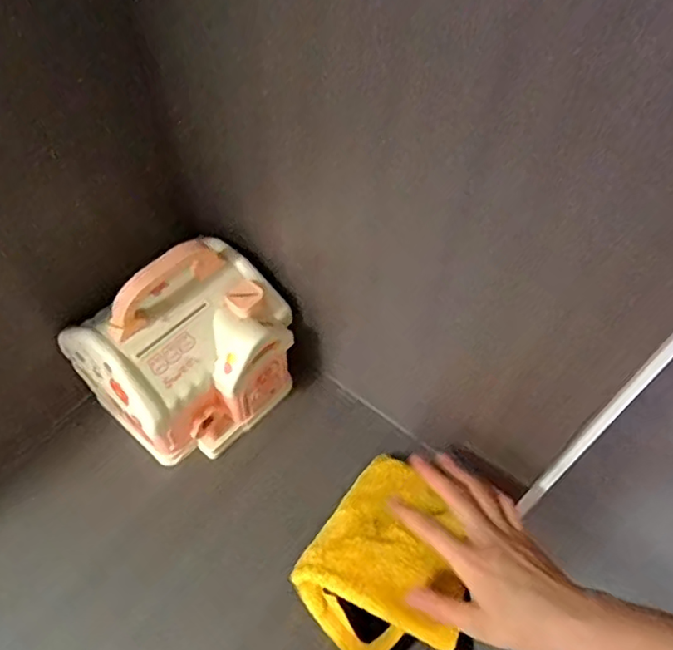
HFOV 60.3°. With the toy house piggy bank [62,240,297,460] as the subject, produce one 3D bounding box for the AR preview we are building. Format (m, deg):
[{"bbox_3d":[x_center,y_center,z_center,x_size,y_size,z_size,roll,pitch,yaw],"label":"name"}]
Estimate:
[{"bbox_3d":[-0.150,0.018,0.580,0.192,0.183,0.156,-36,63,-24],"label":"toy house piggy bank"}]

